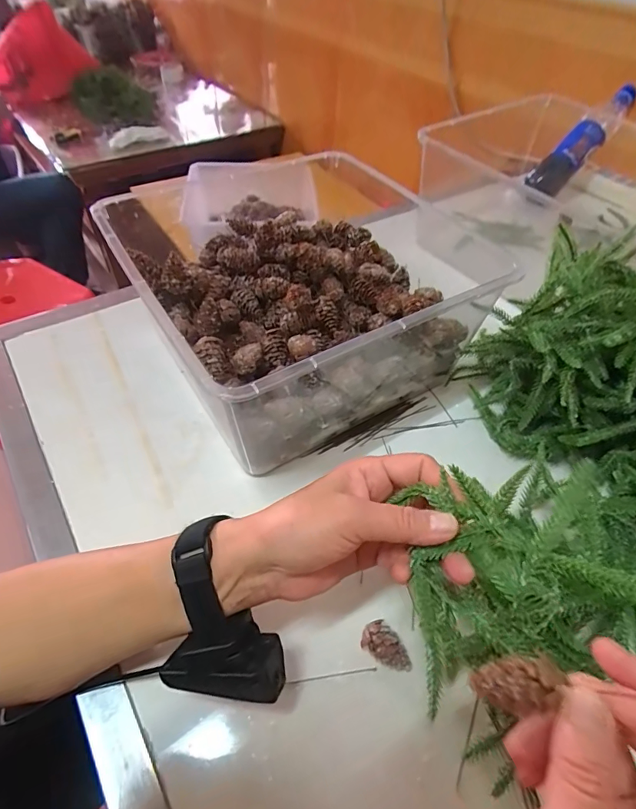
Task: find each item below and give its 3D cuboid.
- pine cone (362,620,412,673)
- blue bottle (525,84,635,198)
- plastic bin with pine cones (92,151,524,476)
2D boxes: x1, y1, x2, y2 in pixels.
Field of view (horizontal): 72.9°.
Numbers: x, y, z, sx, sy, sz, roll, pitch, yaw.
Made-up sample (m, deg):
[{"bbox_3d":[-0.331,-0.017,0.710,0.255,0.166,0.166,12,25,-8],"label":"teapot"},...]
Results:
[{"bbox_3d":[0.049,0.170,0.301,0.037,0.020,0.020,27,55,19],"label":"pine cone"},{"bbox_3d":[0.454,-0.450,0.741,0.235,0.062,0.055,-44,61,-1],"label":"blue bottle"},{"bbox_3d":[-0.031,-0.105,0.440,0.268,0.143,0.292,-26,56,-21],"label":"plastic bin with pine cones"}]

